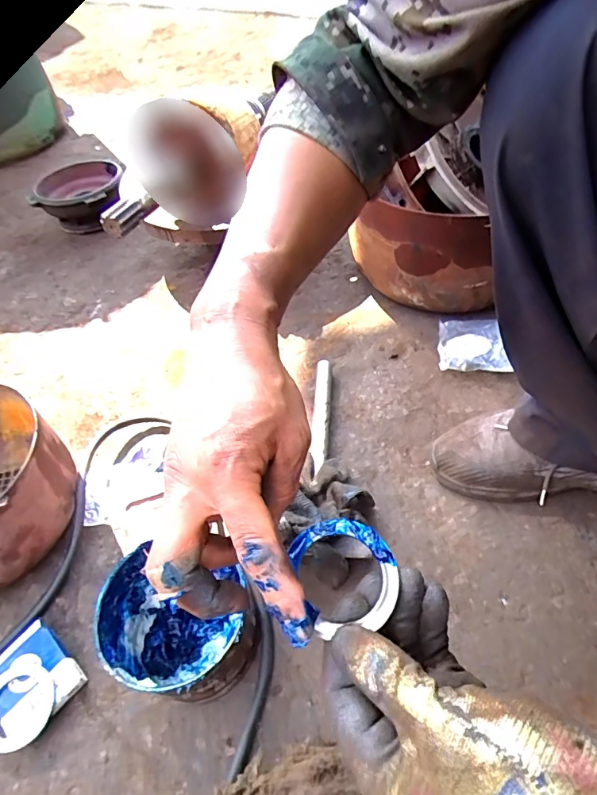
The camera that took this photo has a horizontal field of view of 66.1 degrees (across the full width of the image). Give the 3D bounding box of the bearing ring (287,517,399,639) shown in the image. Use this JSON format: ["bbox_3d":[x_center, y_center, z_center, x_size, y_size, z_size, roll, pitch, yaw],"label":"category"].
[{"bbox_3d":[0.027,0.095,0.255,0.053,0.008,0.059,-20,52,-10],"label":"bearing ring"}]

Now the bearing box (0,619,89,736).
[{"bbox_3d":[-0.247,0.258,0.423,0.081,0.023,0.069,33,61,28],"label":"bearing box"}]

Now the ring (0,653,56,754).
[{"bbox_3d":[-0.248,0.269,0.402,0.065,0.004,0.062,2,54,-2],"label":"ring"}]

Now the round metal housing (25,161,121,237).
[{"bbox_3d":[-0.434,-0.418,0.953,0.174,0.081,0.170,-3,51,3],"label":"round metal housing"}]

